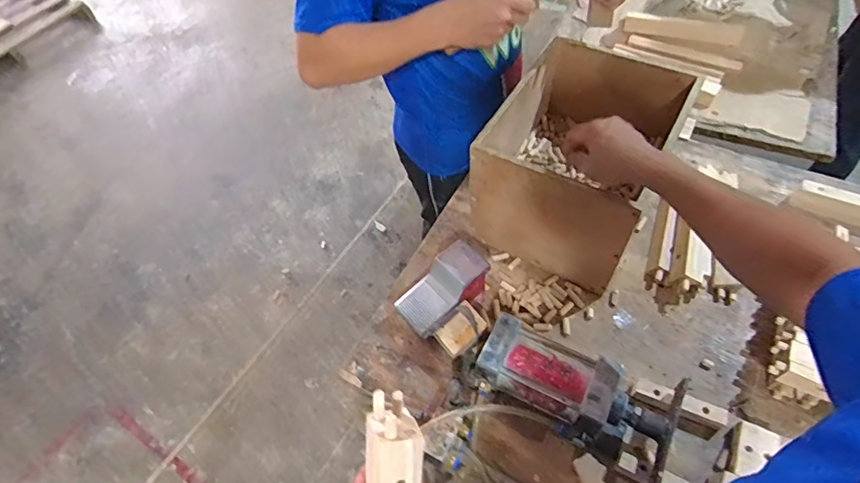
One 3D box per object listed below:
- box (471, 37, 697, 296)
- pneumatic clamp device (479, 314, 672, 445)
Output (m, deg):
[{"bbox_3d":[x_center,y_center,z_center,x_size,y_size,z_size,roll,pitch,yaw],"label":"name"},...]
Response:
[{"bbox_3d":[0.259,-0.145,0.835,0.255,0.217,0.334,24,61,21],"label":"box"},{"bbox_3d":[0.200,0.215,0.696,0.257,0.098,0.111,23,60,20],"label":"pneumatic clamp device"}]

